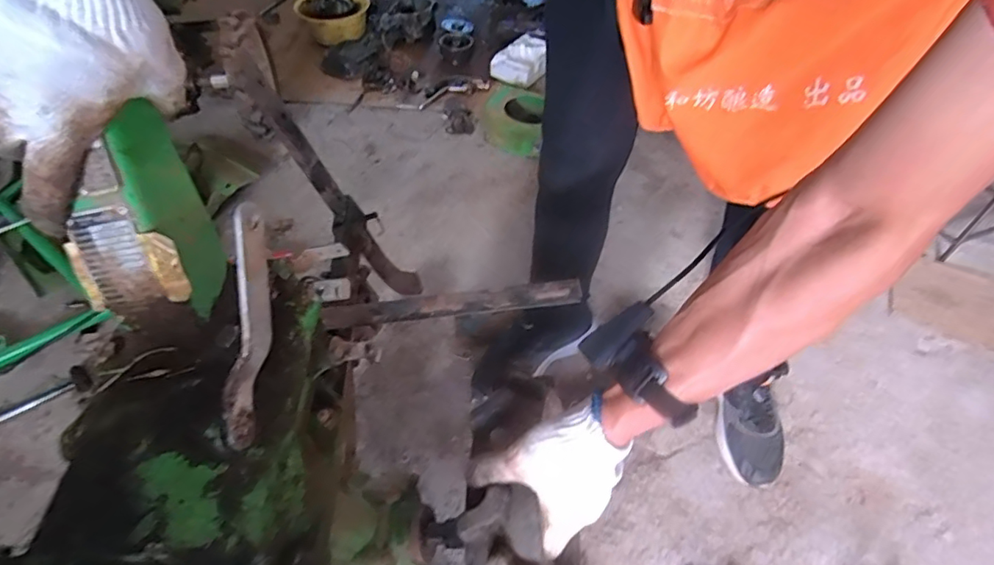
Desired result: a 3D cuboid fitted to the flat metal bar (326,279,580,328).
[{"bbox_3d":[-0.050,0.024,0.532,0.261,0.012,0.034,-5,57,11],"label":"flat metal bar"}]

